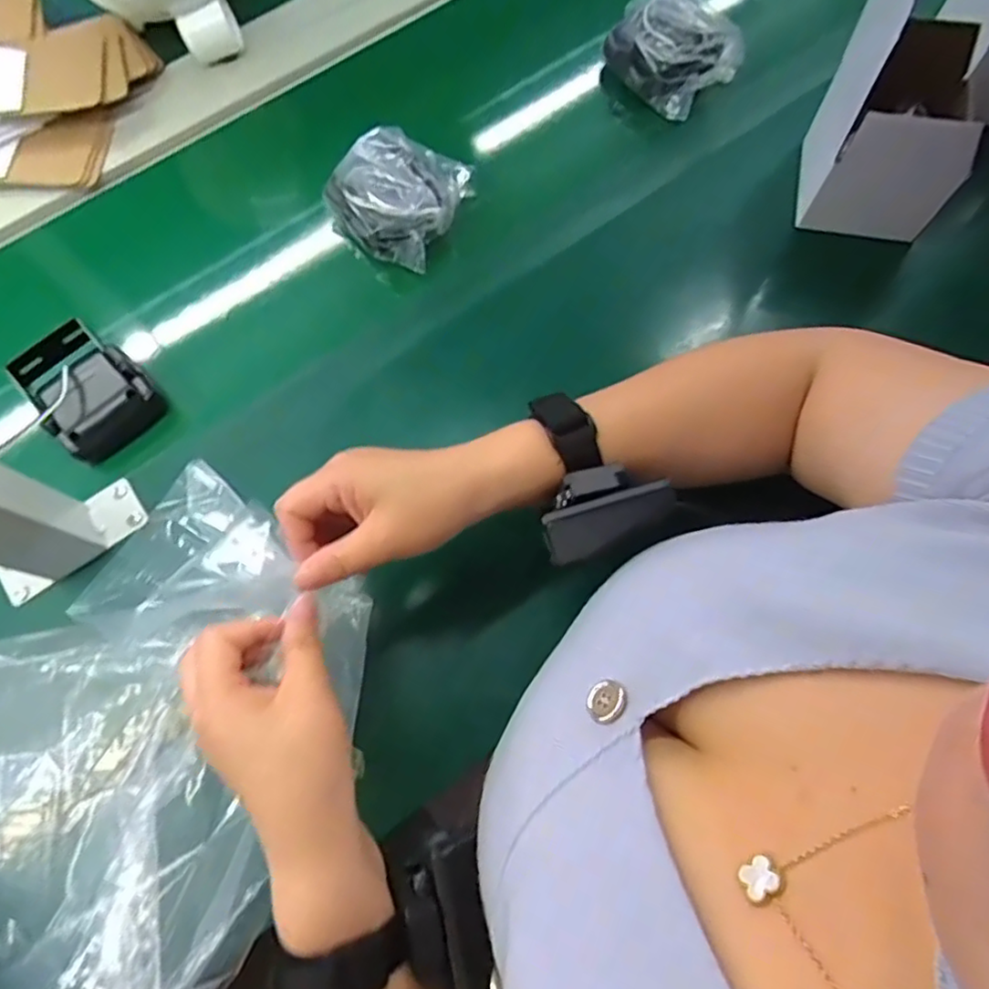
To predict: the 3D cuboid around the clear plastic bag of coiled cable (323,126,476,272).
[{"bbox_3d":[-0.079,-0.237,0.498,0.101,0.048,0.096,26,74,10],"label":"clear plastic bag of coiled cable"}]

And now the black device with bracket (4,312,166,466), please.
[{"bbox_3d":[-0.293,-0.077,0.463,0.071,0.042,0.088,-40,75,-11],"label":"black device with bracket"}]

